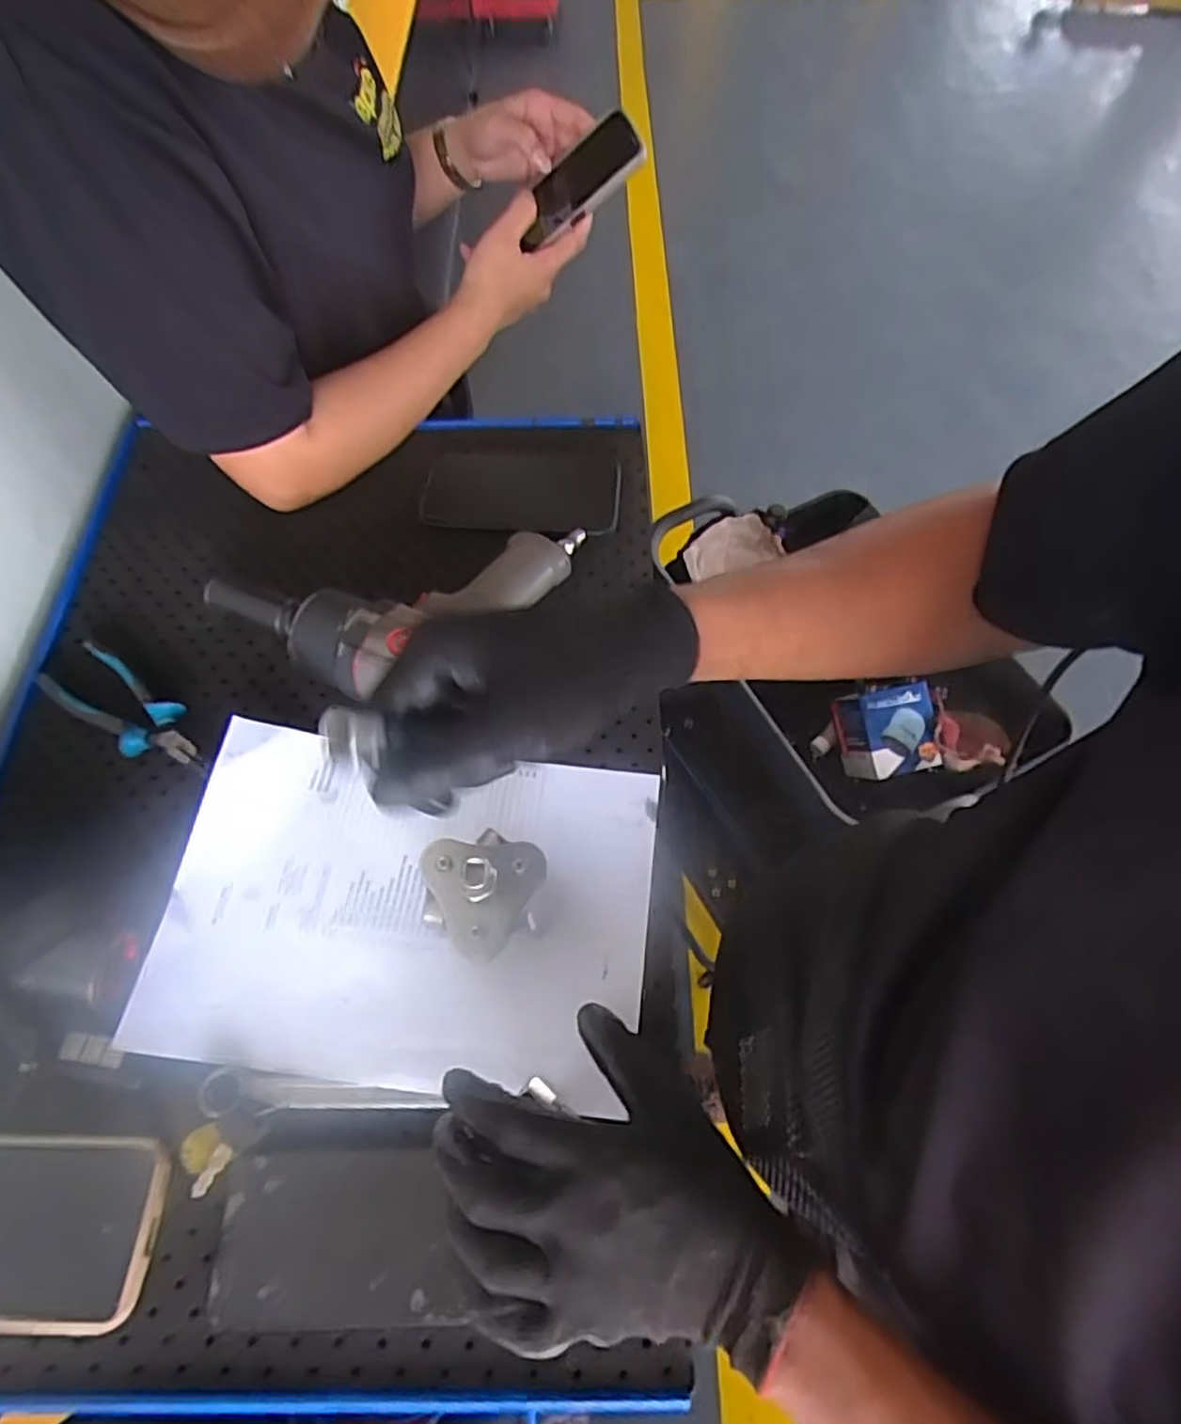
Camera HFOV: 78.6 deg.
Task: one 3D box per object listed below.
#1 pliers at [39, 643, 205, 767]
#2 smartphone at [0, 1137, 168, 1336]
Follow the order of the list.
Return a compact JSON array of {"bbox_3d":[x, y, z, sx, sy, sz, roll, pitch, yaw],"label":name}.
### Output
[{"bbox_3d":[-0.331,-0.001,0.517,0.132,0.028,0.048,31,67,15],"label":"pliers"},{"bbox_3d":[-0.313,0.269,0.374,0.161,0.017,0.083,1,62,1],"label":"smartphone"}]

